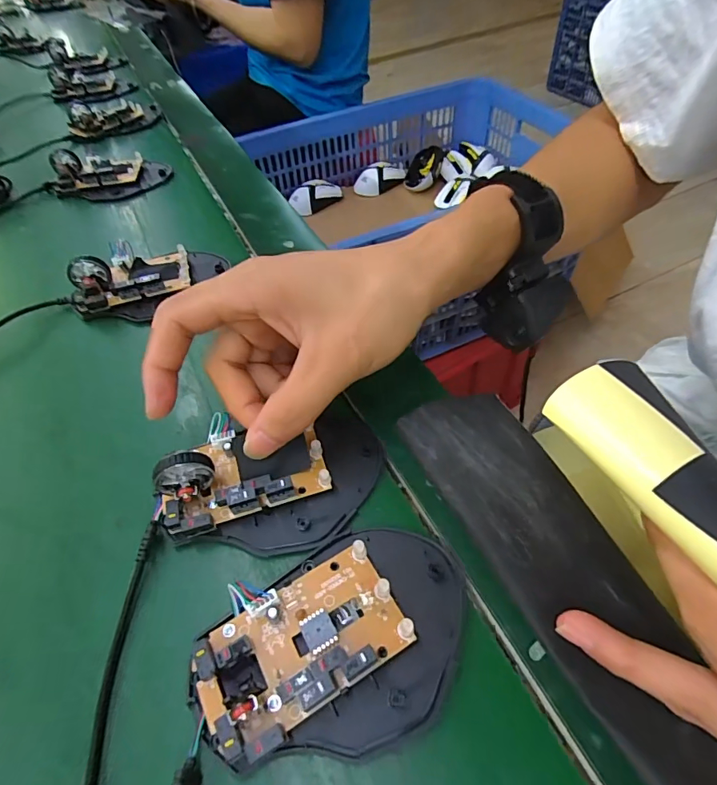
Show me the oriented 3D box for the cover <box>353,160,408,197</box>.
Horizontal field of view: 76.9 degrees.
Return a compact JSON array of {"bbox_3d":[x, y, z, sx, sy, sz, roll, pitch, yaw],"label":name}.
[{"bbox_3d":[0.044,-0.452,0.949,0.119,0.034,0.069,-25,53,-15],"label":"cover"}]

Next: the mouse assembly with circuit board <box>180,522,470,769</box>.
[{"bbox_3d":[-0.008,0.095,0.173,0.110,0.014,0.070,-24,52,-15],"label":"mouse assembly with circuit board"}]

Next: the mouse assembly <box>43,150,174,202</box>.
[{"bbox_3d":[-0.242,-0.213,0.432,0.108,0.028,0.067,-24,52,-14],"label":"mouse assembly"}]

